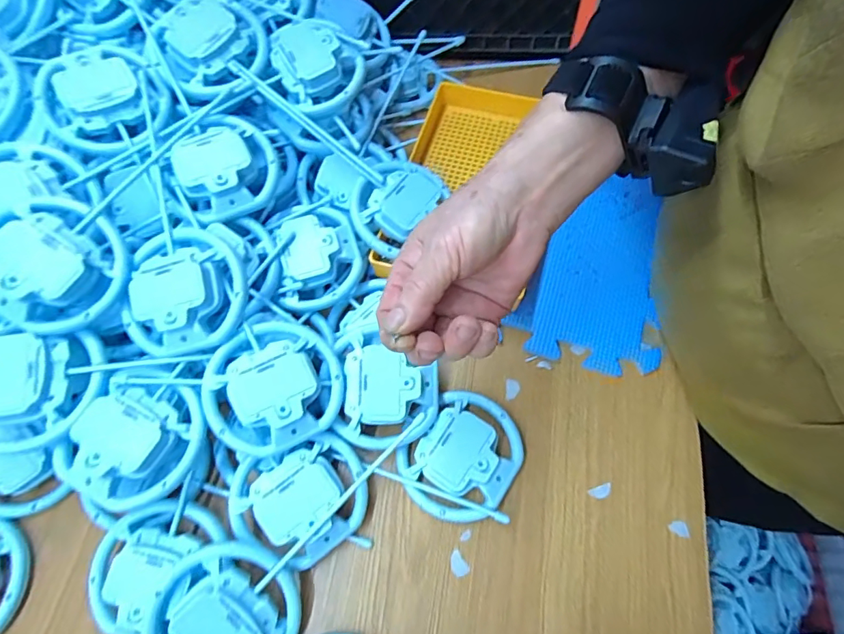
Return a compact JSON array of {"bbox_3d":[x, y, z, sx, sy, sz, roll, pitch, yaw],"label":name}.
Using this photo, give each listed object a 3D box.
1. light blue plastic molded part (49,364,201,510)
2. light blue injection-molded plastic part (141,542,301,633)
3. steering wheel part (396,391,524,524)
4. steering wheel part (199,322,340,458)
[{"bbox_3d":[-0.211,0.086,0.346,0.086,0.027,0.104,27,70,12],"label":"light blue plastic molded part"},{"bbox_3d":[-0.139,0.215,0.328,0.096,0.027,0.096,2,78,-11],"label":"light blue injection-molded plastic part"},{"bbox_3d":[0.034,0.115,0.388,0.086,0.030,0.104,37,73,15],"label":"steering wheel part"},{"bbox_3d":[-0.118,0.052,0.363,0.103,0.034,0.093,-29,69,-11],"label":"steering wheel part"}]

